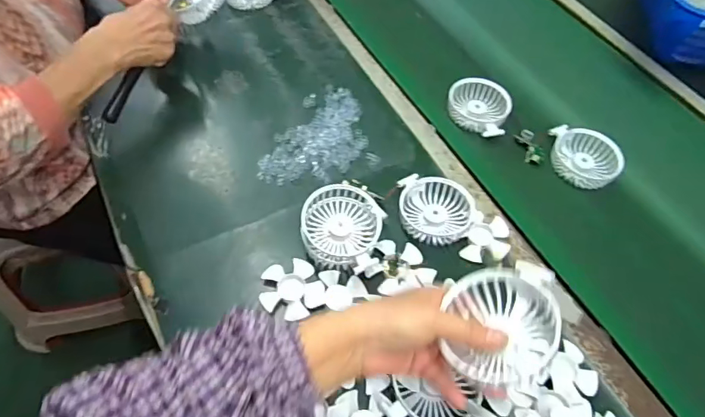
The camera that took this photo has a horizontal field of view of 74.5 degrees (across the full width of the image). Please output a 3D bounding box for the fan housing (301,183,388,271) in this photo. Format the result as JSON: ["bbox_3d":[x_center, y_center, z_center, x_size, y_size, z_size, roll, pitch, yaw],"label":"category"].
[{"bbox_3d":[-0.013,0.024,0.541,0.088,0.045,0.085,2,57,-3],"label":"fan housing"}]

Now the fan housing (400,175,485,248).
[{"bbox_3d":[0.108,0.002,0.571,0.102,0.030,0.085,13,57,5],"label":"fan housing"}]

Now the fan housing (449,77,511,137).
[{"bbox_3d":[0.184,-0.147,0.683,0.090,0.037,0.088,2,57,-3],"label":"fan housing"}]

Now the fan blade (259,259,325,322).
[{"bbox_3d":[-0.069,0.092,0.522,0.067,0.011,0.070,2,57,-3],"label":"fan blade"}]

